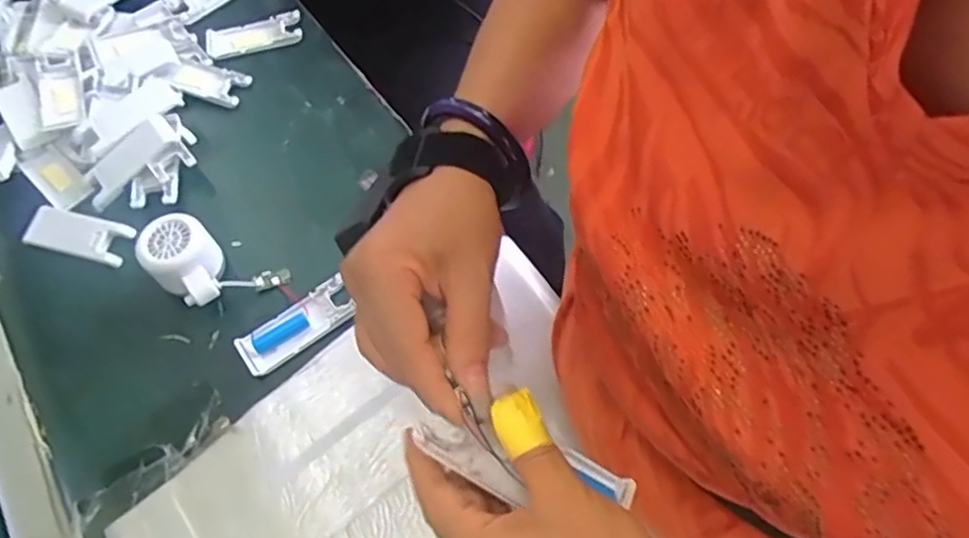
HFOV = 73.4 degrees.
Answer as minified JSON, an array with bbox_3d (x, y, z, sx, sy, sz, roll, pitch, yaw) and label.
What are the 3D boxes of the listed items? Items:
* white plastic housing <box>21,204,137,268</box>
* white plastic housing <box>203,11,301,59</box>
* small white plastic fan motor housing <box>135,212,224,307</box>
[{"bbox_3d":[-0.385,-0.032,0.618,0.106,0.012,0.040,13,62,10],"label":"white plastic housing"},{"bbox_3d":[-0.259,-0.265,0.734,0.104,0.010,0.043,-13,60,-4],"label":"white plastic housing"},{"bbox_3d":[-0.256,-0.004,0.562,0.057,0.052,0.071,-36,65,-16],"label":"small white plastic fan motor housing"}]

